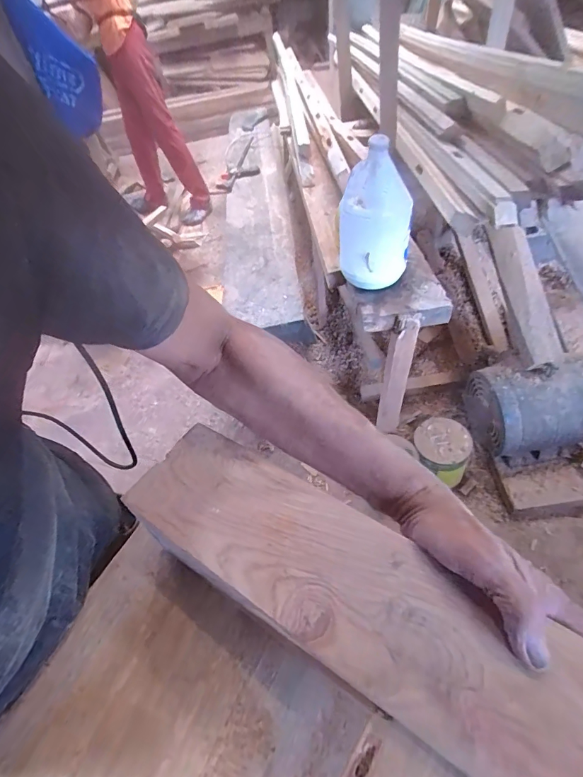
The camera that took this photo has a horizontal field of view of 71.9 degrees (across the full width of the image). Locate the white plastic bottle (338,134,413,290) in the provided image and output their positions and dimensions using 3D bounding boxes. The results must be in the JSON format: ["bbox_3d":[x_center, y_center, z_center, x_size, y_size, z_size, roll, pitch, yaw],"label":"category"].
[{"bbox_3d":[0.187,-0.366,0.886,0.129,0.274,0.127,-4,48,5],"label":"white plastic bottle"}]

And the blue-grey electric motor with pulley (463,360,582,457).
[{"bbox_3d":[0.748,0.056,1.172,0.401,0.278,0.247,-6,47,3],"label":"blue-grey electric motor with pulley"}]

